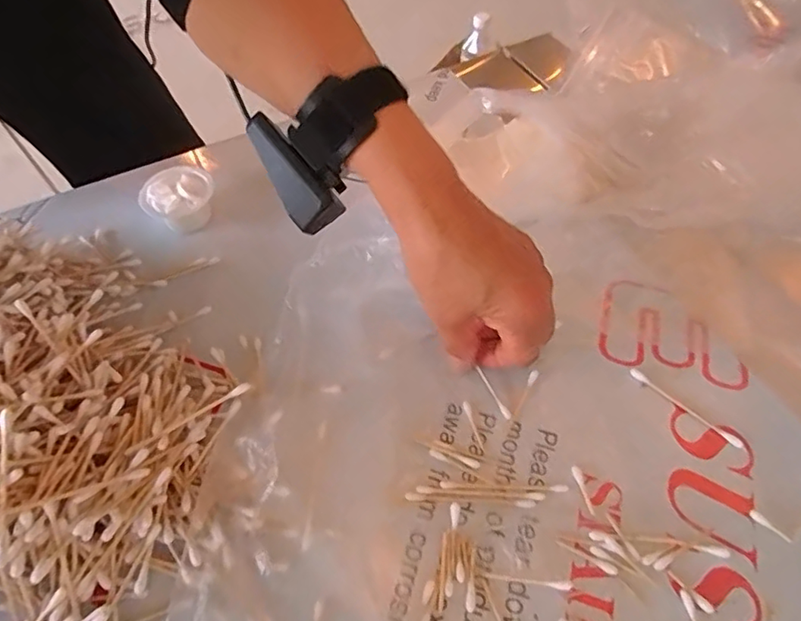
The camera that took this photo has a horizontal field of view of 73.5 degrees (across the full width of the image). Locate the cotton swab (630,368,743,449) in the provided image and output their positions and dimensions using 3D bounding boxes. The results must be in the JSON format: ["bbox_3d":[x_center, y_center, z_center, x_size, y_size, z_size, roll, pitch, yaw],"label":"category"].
[{"bbox_3d":[0.174,0.059,0.329,0.007,0.004,0.071,-39,64,-21],"label":"cotton swab"}]

